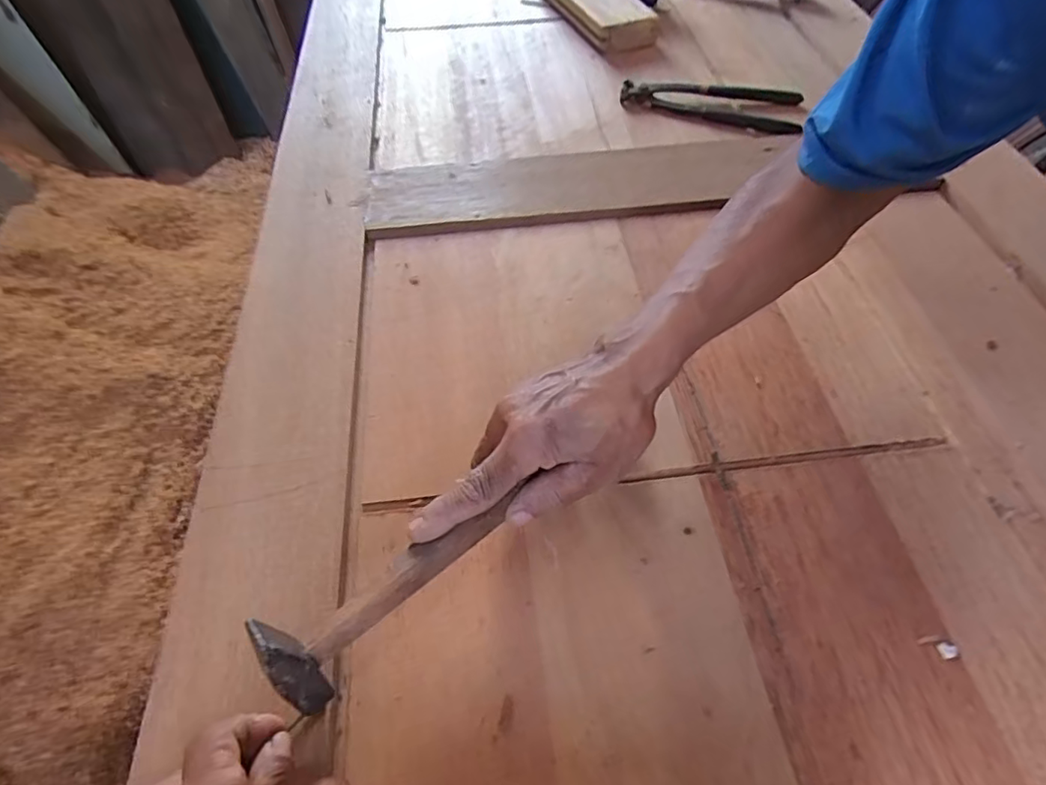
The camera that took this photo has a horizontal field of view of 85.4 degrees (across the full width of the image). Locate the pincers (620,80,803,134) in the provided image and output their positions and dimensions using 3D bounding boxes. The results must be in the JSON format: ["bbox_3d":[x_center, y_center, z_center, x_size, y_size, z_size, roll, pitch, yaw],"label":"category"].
[{"bbox_3d":[0.231,-0.361,0.706,0.212,0.022,0.104,18,58,10],"label":"pincers"}]

